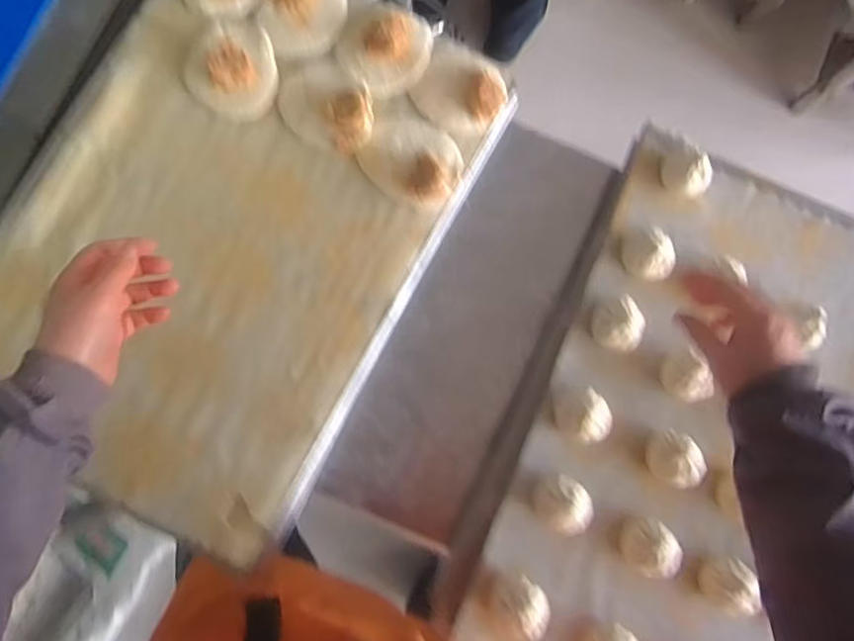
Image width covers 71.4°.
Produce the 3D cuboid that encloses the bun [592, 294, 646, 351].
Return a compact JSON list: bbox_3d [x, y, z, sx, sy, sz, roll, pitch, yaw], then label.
[{"bbox_3d":[0.209,0.005,0.647,0.055,0.044,0.050,0,84,-4],"label":"bun"}]

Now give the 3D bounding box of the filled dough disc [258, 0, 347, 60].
[{"bbox_3d":[-0.134,-0.338,0.643,0.085,0.026,0.111,15,83,-2],"label":"filled dough disc"}]

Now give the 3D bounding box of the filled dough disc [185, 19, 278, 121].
[{"bbox_3d":[-0.208,-0.272,0.627,0.091,0.022,0.107,0,84,-4],"label":"filled dough disc"}]

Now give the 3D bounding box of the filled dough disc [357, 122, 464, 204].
[{"bbox_3d":[-0.014,-0.172,0.627,0.103,0.033,0.085,26,83,-1],"label":"filled dough disc"}]

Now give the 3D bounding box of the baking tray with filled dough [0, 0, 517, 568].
[{"bbox_3d":[-0.220,-0.103,0.623,0.426,0.044,0.595,28,83,-1],"label":"baking tray with filled dough"}]

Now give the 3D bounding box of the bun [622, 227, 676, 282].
[{"bbox_3d":[0.246,-0.074,0.663,0.053,0.039,0.060,-26,86,-6],"label":"bun"}]

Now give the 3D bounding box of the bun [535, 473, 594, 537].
[{"bbox_3d":[0.144,0.194,0.620,0.051,0.041,0.063,-33,87,-7],"label":"bun"}]

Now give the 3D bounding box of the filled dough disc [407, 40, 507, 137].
[{"bbox_3d":[0.037,-0.254,0.640,0.094,0.027,0.094,0,84,-4],"label":"filled dough disc"}]

